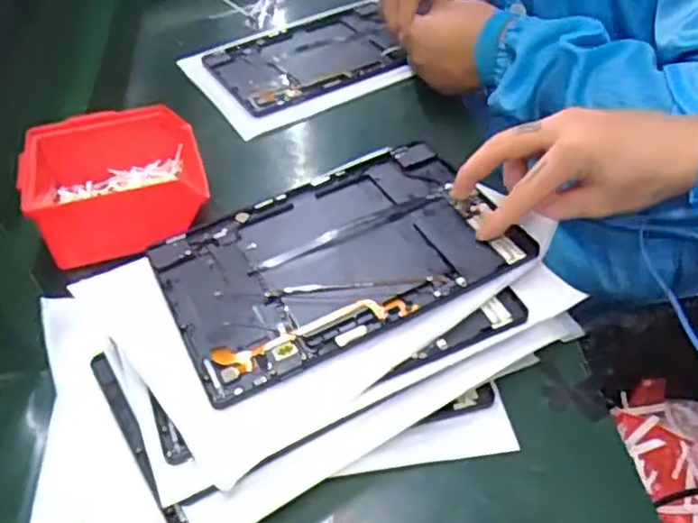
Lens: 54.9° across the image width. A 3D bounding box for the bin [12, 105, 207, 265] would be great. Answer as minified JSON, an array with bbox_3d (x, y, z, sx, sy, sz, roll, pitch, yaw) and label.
[{"bbox_3d":[-0.194,-0.065,0.553,0.141,0.060,0.130,-10,44,-6],"label":"bin"}]

